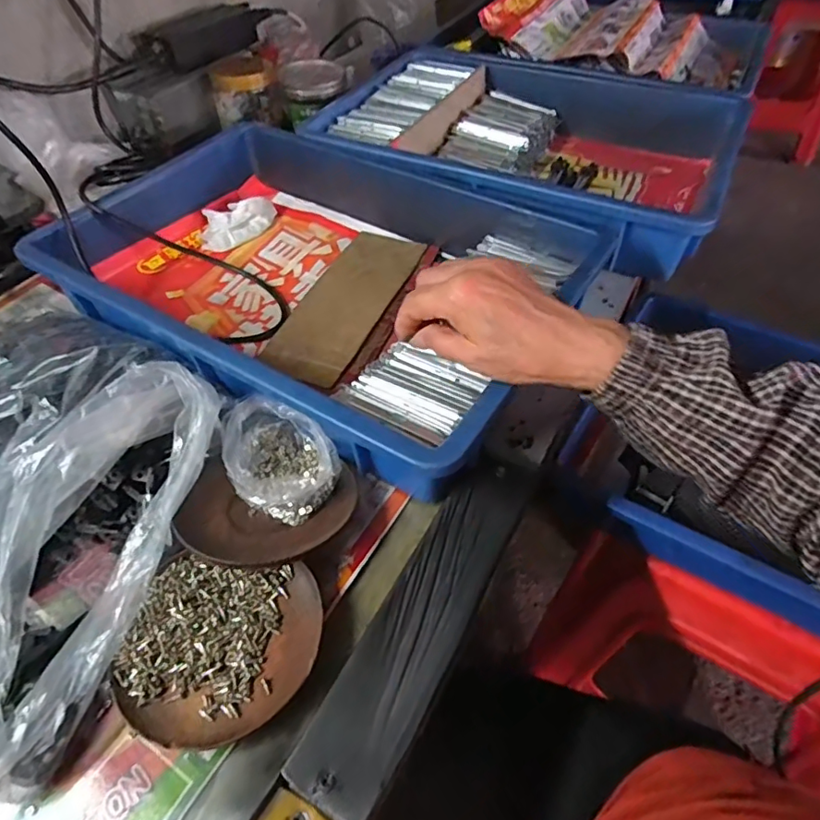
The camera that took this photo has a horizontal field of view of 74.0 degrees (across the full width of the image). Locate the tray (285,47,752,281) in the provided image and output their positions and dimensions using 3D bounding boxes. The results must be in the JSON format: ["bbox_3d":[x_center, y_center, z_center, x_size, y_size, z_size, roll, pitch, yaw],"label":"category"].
[{"bbox_3d":[0.133,-0.308,0.648,0.446,0.088,0.340,22,54,20],"label":"tray"}]

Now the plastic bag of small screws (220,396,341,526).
[{"bbox_3d":[-0.086,0.033,0.368,0.071,0.039,0.088,-12,52,-8],"label":"plastic bag of small screws"}]

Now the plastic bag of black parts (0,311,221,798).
[{"bbox_3d":[-0.254,0.043,0.355,0.286,0.061,0.238,28,59,21],"label":"plastic bag of black parts"}]

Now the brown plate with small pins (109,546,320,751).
[{"bbox_3d":[-0.105,0.132,0.308,0.105,0.013,0.096,-1,53,1],"label":"brown plate with small pins"}]

